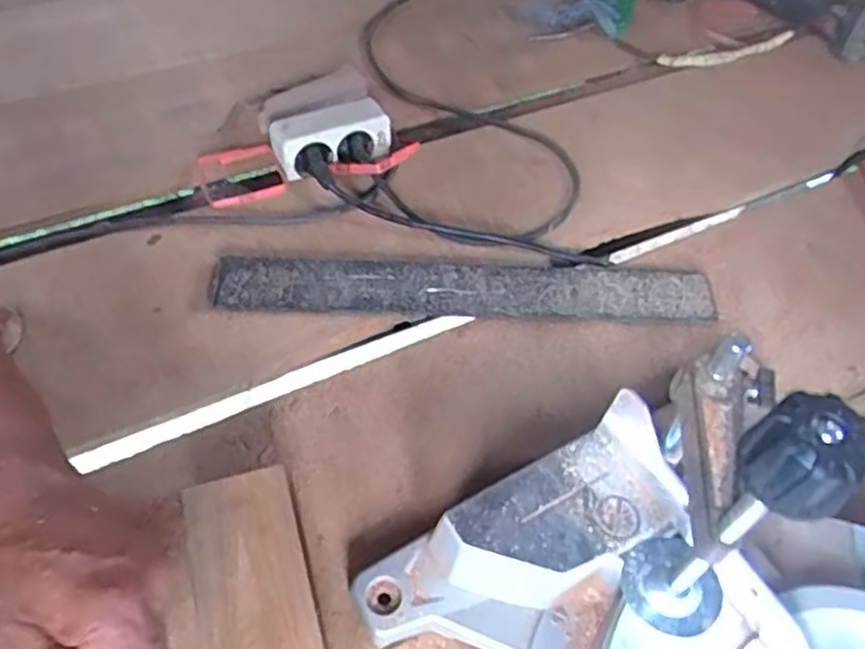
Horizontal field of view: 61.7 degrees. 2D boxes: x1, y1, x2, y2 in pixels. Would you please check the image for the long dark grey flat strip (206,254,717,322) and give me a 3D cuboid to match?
[{"bbox_3d":[0.026,-0.031,0.595,0.400,0.009,0.056,1,63,-3],"label":"long dark grey flat strip"}]

